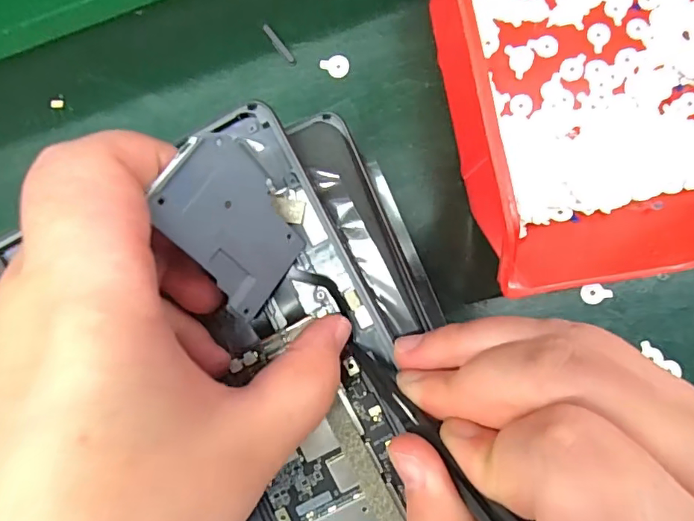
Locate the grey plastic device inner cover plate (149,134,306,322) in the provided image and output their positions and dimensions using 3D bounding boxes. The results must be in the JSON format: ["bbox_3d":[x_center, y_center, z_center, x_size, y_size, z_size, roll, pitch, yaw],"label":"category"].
[{"bbox_3d":[-0.032,-0.010,0.142,0.004,0.050,0.031,19,61,44],"label":"grey plastic device inner cover plate"}]

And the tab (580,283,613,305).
[{"bbox_3d":[0.103,0.014,0.204,0.012,0.004,0.009,-6,83,2],"label":"tab"}]

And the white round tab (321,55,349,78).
[{"bbox_3d":[-0.005,-0.084,0.215,0.012,0.004,0.009,3,99,-2],"label":"white round tab"}]

